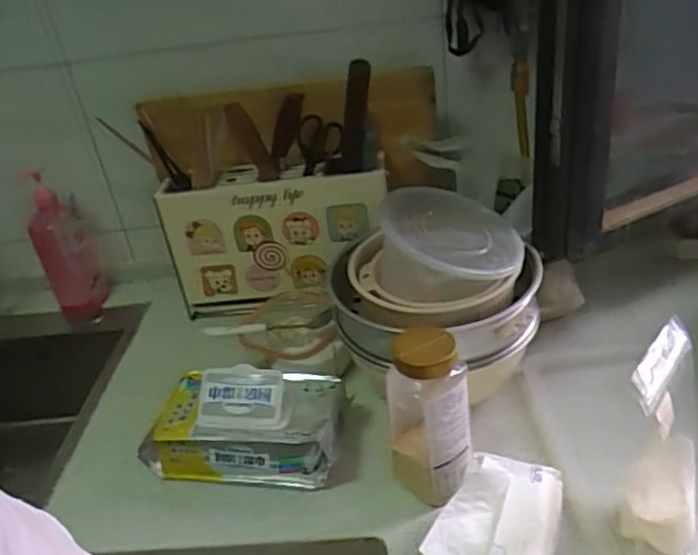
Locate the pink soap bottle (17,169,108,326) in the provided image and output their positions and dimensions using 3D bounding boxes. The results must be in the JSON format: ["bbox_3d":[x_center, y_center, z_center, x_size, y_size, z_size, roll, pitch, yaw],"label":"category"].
[{"bbox_3d":[-0.496,-0.053,1.099,0.091,0.263,0.074,-23,34,-23],"label":"pink soap bottle"}]

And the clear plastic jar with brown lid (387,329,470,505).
[{"bbox_3d":[0.085,0.150,0.677,0.081,0.194,0.083,-6,31,3],"label":"clear plastic jar with brown lid"}]

